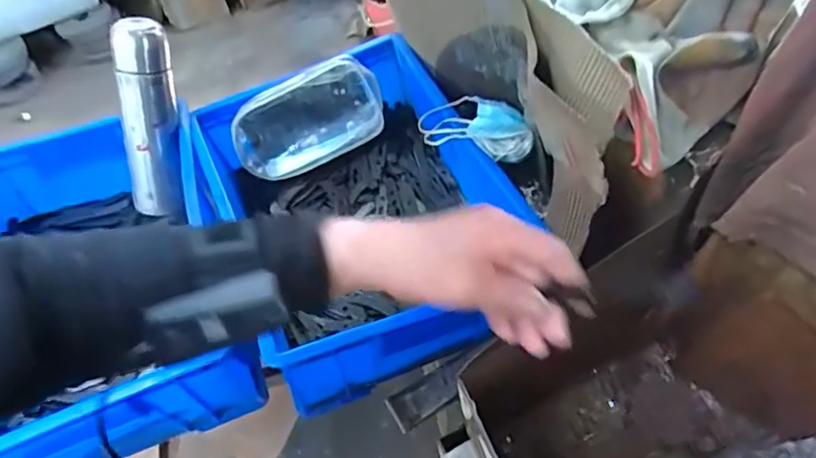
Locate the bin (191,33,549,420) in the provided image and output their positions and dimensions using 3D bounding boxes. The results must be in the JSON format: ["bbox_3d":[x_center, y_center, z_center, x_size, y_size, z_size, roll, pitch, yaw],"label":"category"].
[{"bbox_3d":[-0.062,-0.028,0.674,0.313,0.121,0.405,-20,56,-11],"label":"bin"}]

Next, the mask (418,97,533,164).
[{"bbox_3d":[0.074,-0.117,0.644,0.134,0.046,0.054,20,58,17],"label":"mask"}]

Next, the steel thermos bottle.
[{"bbox_3d":[-0.316,-0.132,0.708,0.058,0.241,0.058,13,29,12],"label":"steel thermos bottle"}]

